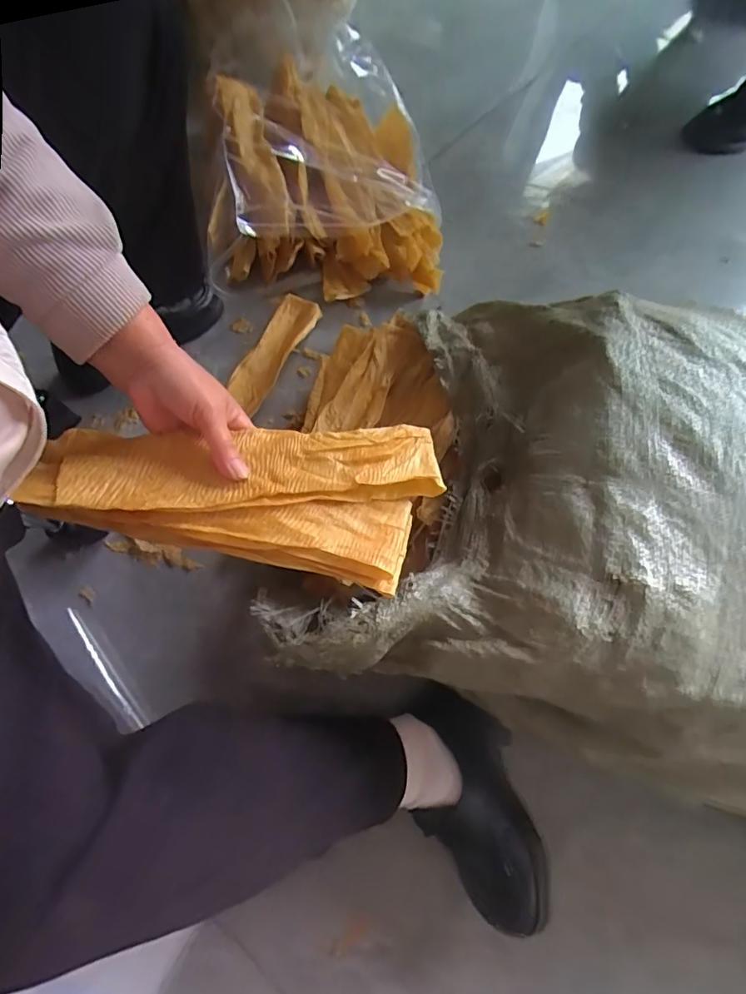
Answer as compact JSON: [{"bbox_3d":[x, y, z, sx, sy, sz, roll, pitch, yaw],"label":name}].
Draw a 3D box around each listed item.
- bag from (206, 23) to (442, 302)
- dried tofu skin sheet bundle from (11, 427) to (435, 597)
[{"bbox_3d":[-0.083,-0.528,0.825,0.370,0.118,0.427,1,73,-1],"label":"bag"},{"bbox_3d":[-0.118,-0.008,0.408,0.329,0.036,0.133,4,73,2],"label":"dried tofu skin sheet bundle"}]

